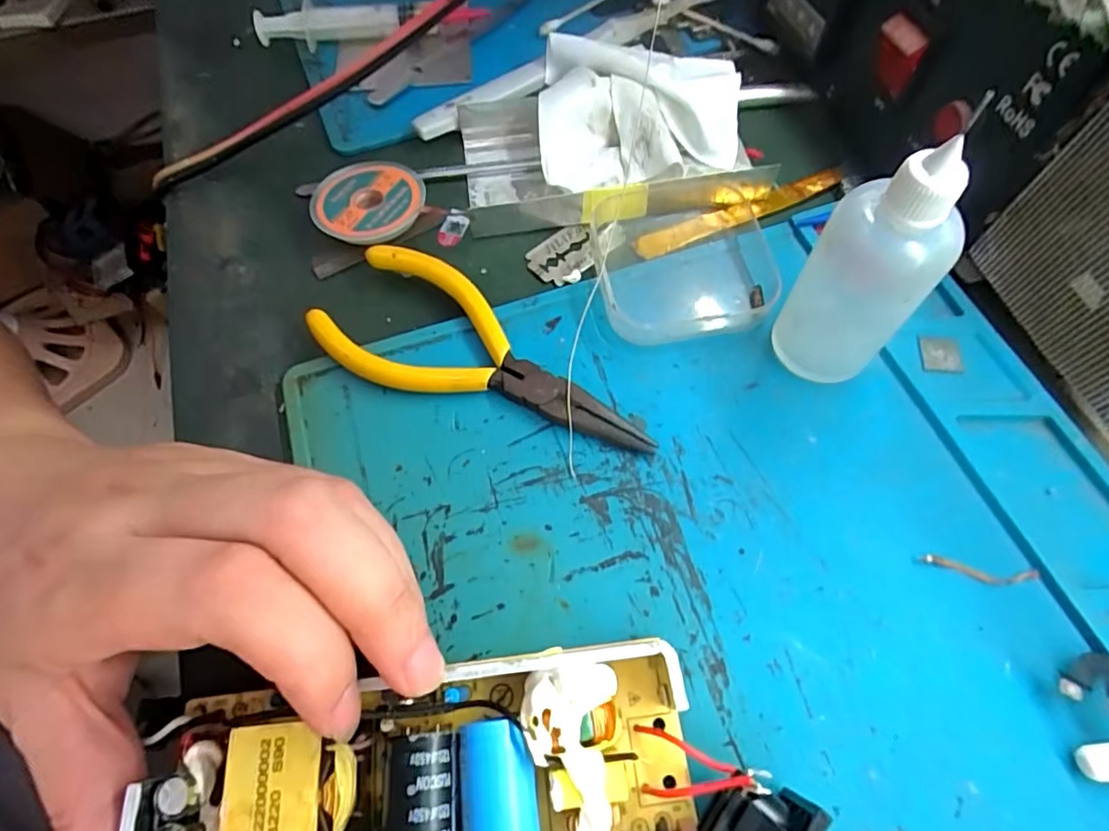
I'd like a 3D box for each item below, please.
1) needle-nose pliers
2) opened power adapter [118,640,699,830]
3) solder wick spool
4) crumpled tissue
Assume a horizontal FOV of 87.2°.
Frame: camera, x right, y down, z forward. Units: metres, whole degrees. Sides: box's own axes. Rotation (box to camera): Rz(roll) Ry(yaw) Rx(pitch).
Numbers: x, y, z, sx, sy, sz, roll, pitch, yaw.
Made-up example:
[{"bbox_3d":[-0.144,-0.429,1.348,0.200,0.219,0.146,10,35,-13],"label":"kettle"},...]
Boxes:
[{"bbox_3d":[-0.025,-0.019,0.207,0.126,0.014,0.051,27,68,15],"label":"needle-nose pliers"},{"bbox_3d":[-0.033,0.093,0.140,0.133,0.025,0.057,-4,63,-3],"label":"opened power adapter"},{"bbox_3d":[-0.076,-0.087,0.242,0.048,0.013,0.040,9,64,7],"label":"solder wick spool"},{"bbox_3d":[0.037,-0.130,0.251,0.084,0.026,0.068,2,64,4],"label":"crumpled tissue"}]

